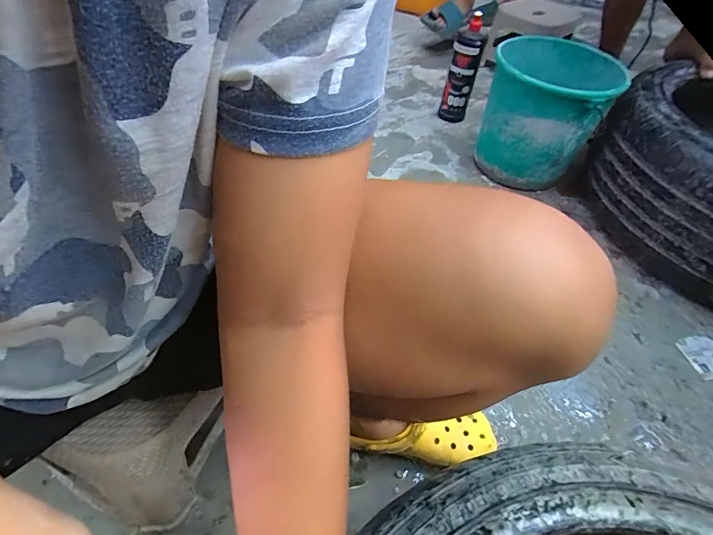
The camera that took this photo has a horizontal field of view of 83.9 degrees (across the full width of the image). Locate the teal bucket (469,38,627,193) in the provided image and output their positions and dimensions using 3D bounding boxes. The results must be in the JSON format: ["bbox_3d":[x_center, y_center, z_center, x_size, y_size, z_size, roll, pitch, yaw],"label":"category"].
[{"bbox_3d":[0.433,-0.357,0.931,0.250,0.245,0.286,34,55,23],"label":"teal bucket"}]

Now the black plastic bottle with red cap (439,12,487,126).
[{"bbox_3d":[0.281,-0.516,1.062,0.077,0.244,0.075,14,49,8],"label":"black plastic bottle with red cap"}]

